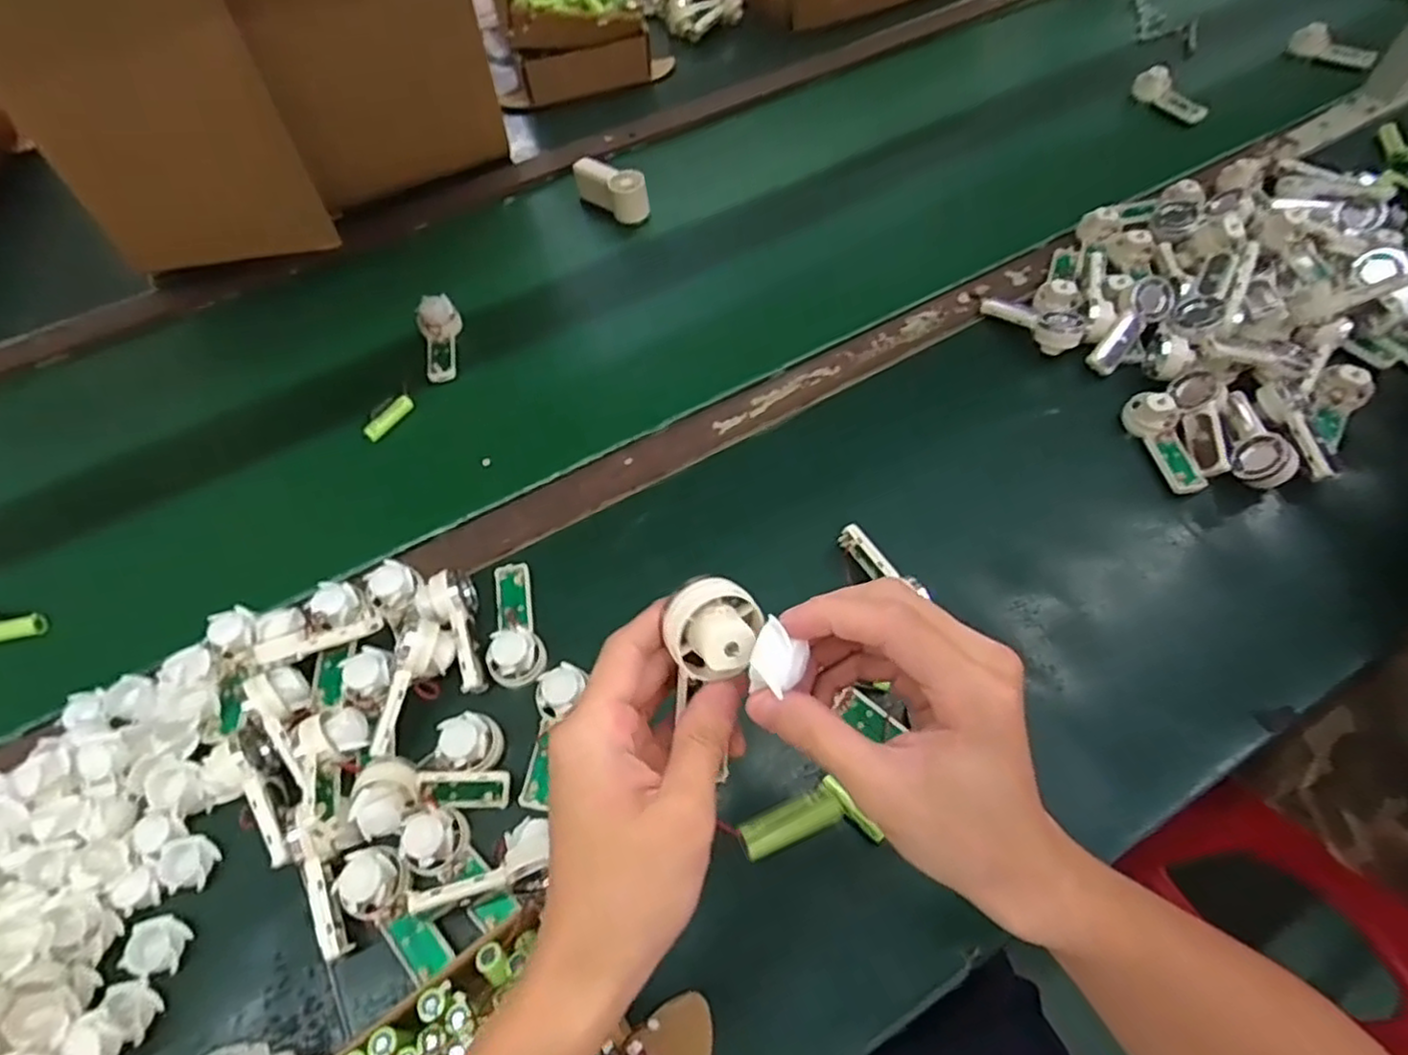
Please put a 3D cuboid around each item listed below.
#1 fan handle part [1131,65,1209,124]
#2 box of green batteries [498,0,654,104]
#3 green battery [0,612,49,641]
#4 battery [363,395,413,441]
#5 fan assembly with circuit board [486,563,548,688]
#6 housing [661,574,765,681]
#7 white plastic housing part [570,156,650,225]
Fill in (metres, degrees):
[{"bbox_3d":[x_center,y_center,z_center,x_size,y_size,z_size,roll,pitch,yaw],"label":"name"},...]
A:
[{"bbox_3d":[0.560,-0.513,0.842,0.019,0.046,0.104,-21,61,-11],"label":"fan handle part"},{"bbox_3d":[-0.162,-0.632,0.888,0.175,0.110,0.134,-16,61,-7],"label":"box of green batteries"},{"bbox_3d":[-0.534,0.078,0.539,0.049,0.015,0.016,-12,58,-22],"label":"green battery"},{"bbox_3d":[-0.284,-0.099,0.636,0.011,0.014,0.051,32,65,19],"label":"battery"},{"bbox_3d":[-0.142,0.068,0.512,0.039,0.025,0.092,-17,61,-7],"label":"fan assembly with circuit board"},{"bbox_3d":[0.004,0.041,0.284,0.037,0.021,0.037,-1,59,1],"label":"housing"},{"bbox_3d":[-0.103,-0.373,0.778,0.098,0.044,0.039,28,64,17],"label":"white plastic housing part"}]

